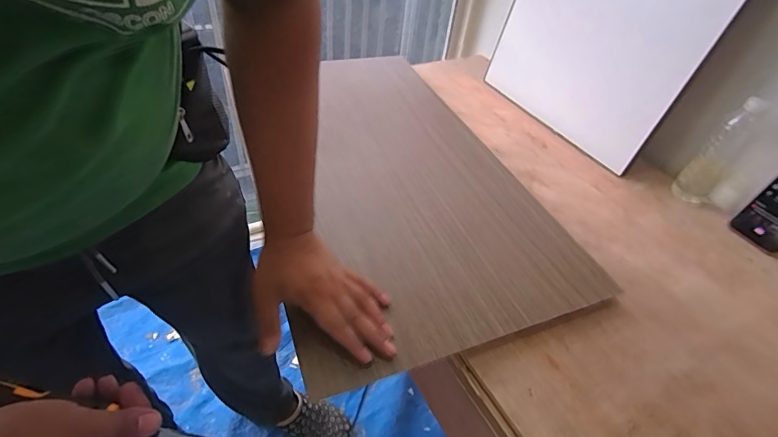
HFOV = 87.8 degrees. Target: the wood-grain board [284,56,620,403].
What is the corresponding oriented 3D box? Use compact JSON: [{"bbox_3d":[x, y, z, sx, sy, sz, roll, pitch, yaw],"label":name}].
[{"bbox_3d":[-0.011,-0.098,0.673,0.383,0.027,0.687,-11,47,-17],"label":"wood-grain board"}]

